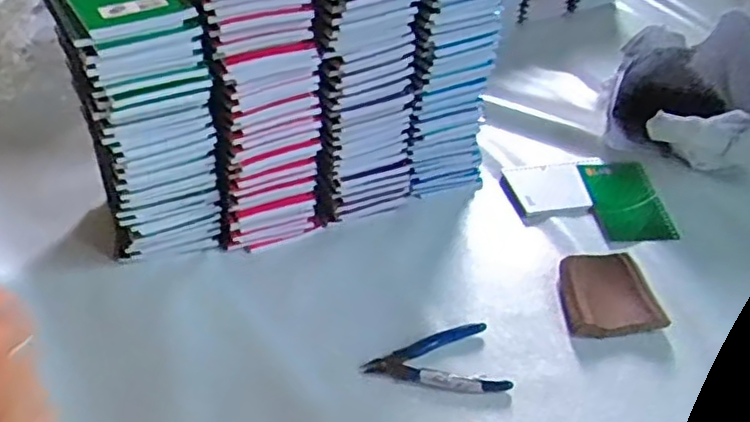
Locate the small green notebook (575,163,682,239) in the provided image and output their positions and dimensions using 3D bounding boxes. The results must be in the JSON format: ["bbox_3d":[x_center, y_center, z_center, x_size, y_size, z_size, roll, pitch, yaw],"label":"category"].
[{"bbox_3d":[0.290,-0.014,0.766,0.081,0.007,0.128,0,42,-4],"label":"small green notebook"}]

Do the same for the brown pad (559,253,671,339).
[{"bbox_3d":[0.227,0.080,0.644,0.092,0.020,0.089,-1,42,-5],"label":"brown pad"}]

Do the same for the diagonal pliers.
[{"bbox_3d":[0.052,0.138,0.582,0.118,0.007,0.073,-9,43,-14],"label":"diagonal pliers"}]

